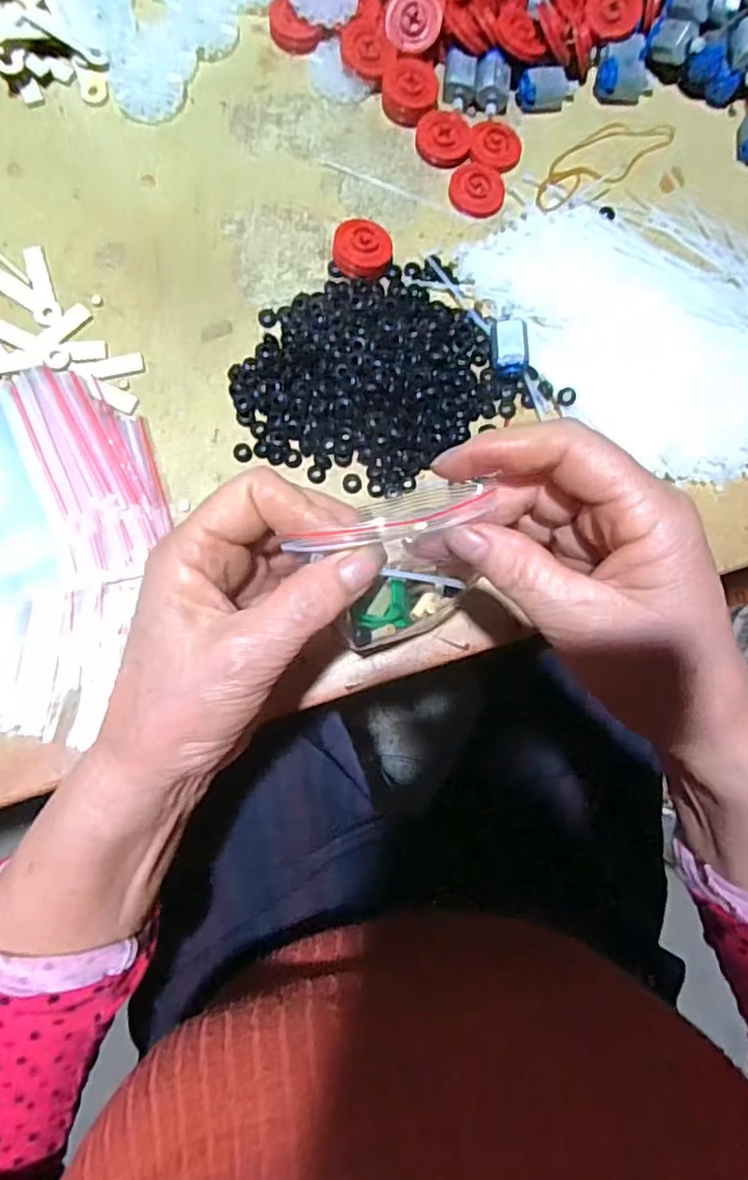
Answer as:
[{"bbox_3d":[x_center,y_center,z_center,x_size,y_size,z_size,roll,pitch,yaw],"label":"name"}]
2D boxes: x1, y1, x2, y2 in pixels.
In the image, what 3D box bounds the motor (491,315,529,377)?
[{"bbox_3d":[0.072,-0.130,0.332,0.019,0.017,0.033,-2,82,-5],"label":"motor"}]

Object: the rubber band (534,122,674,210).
[{"bbox_3d":[0.136,-0.261,0.371,0.109,0.010,0.034,-37,86,-8],"label":"rubber band"}]

